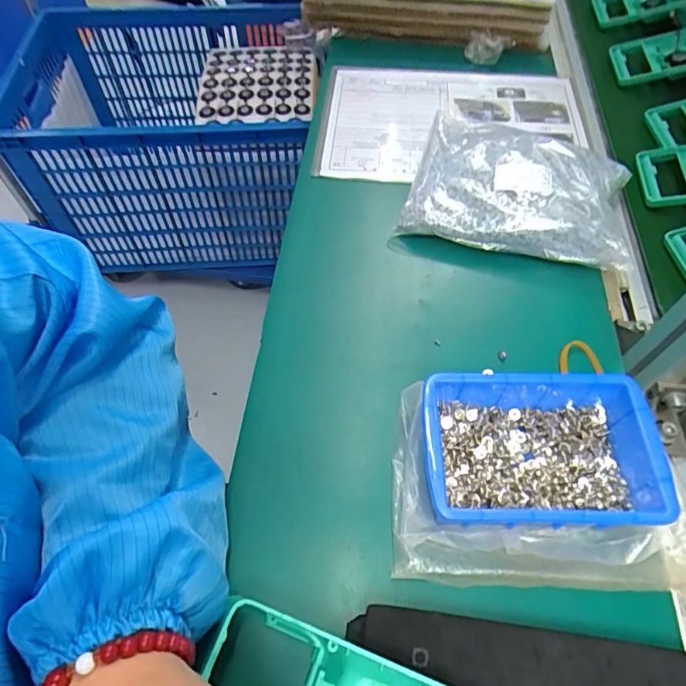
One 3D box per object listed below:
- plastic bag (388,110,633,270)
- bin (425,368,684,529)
[{"bbox_3d":[0.179,-0.161,0.484,0.209,0.052,0.180,16,58,11],"label":"plastic bag"},{"bbox_3d":[0.130,0.076,0.330,0.152,0.054,0.099,0,57,0],"label":"bin"}]

